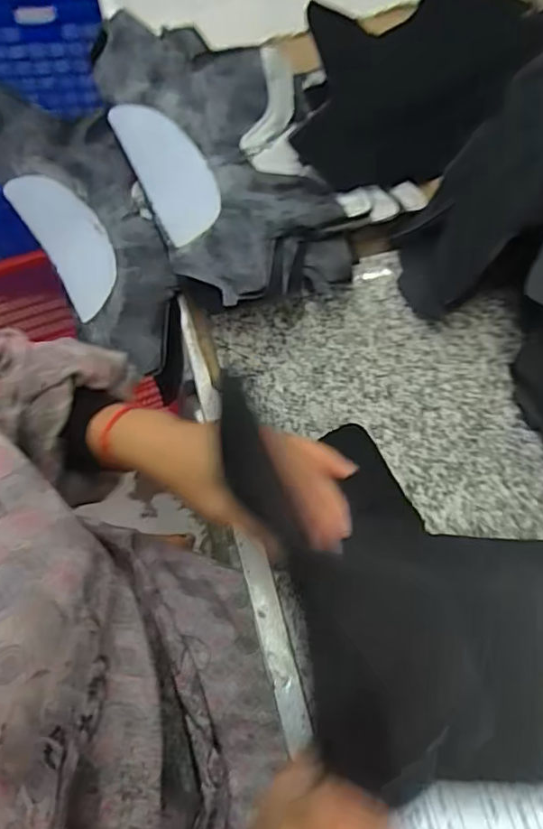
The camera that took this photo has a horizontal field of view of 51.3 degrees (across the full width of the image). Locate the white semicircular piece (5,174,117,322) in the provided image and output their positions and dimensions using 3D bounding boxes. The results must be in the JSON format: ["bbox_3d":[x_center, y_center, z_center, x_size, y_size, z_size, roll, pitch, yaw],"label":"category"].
[{"bbox_3d":[-0.206,-0.178,0.585,0.066,0.028,0.172,-32,79,-13],"label":"white semicircular piece"}]

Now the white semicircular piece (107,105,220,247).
[{"bbox_3d":[-0.103,-0.247,0.565,0.067,0.010,0.148,-28,88,8],"label":"white semicircular piece"}]

